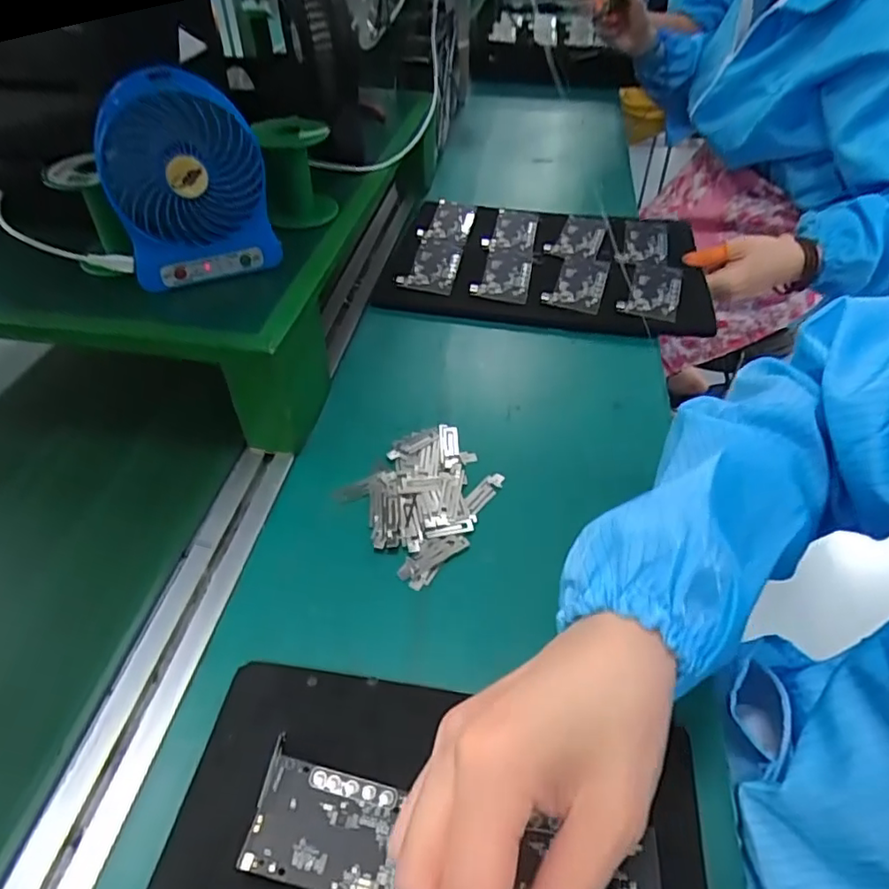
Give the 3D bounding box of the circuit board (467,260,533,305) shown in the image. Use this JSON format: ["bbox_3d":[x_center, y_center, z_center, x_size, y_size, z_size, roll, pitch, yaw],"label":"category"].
[{"bbox_3d":[0.063,-0.181,0.661,0.059,0.017,0.077,8,46,8],"label":"circuit board"}]

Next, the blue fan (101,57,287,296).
[{"bbox_3d":[-0.178,-0.179,0.420,0.101,0.139,0.030,-7,46,-6],"label":"blue fan"}]

